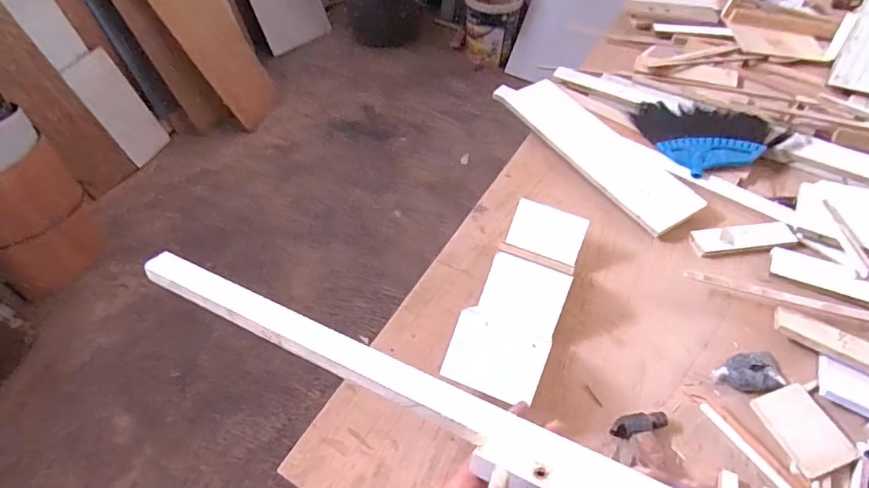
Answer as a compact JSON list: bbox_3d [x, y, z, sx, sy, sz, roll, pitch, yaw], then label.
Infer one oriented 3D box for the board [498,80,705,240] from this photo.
[{"bbox_3d":[0.382,-0.242,1.184,0.154,0.026,0.564,-29,59,-16],"label":"board"}]

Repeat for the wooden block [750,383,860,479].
[{"bbox_3d":[0.590,0.294,0.780,0.094,0.015,0.126,-16,53,-9],"label":"wooden block"}]

